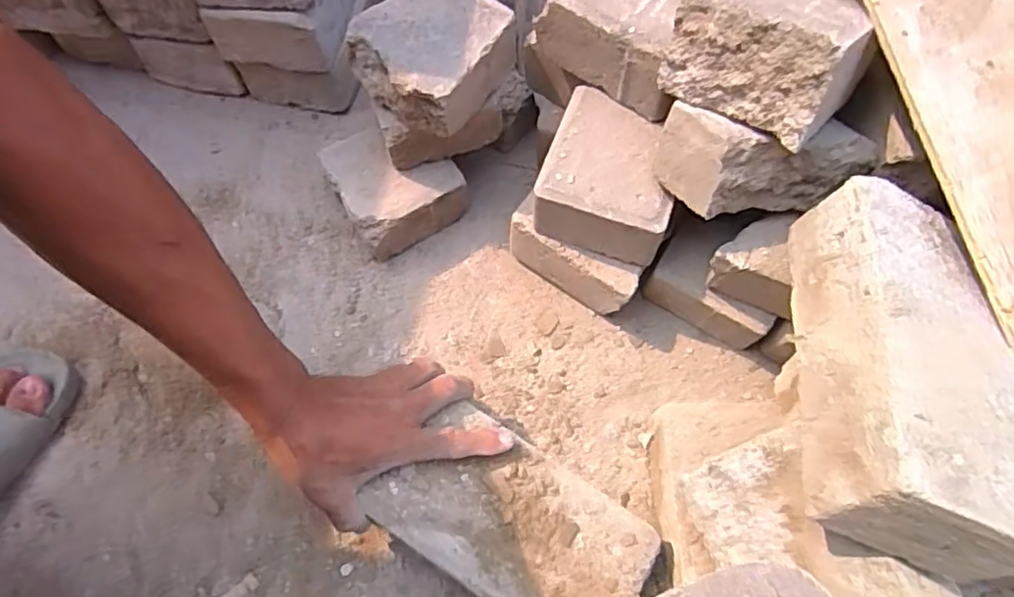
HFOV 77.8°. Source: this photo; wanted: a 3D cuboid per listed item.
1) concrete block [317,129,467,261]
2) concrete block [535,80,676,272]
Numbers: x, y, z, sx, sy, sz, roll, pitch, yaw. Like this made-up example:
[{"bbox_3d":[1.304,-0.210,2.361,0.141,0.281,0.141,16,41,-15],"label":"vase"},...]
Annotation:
[{"bbox_3d":[-0.106,-0.102,0.598,0.111,0.073,0.102,-22,65,-13],"label":"concrete block"},{"bbox_3d":[0.085,-0.099,0.519,0.106,0.063,0.114,19,64,7],"label":"concrete block"}]

